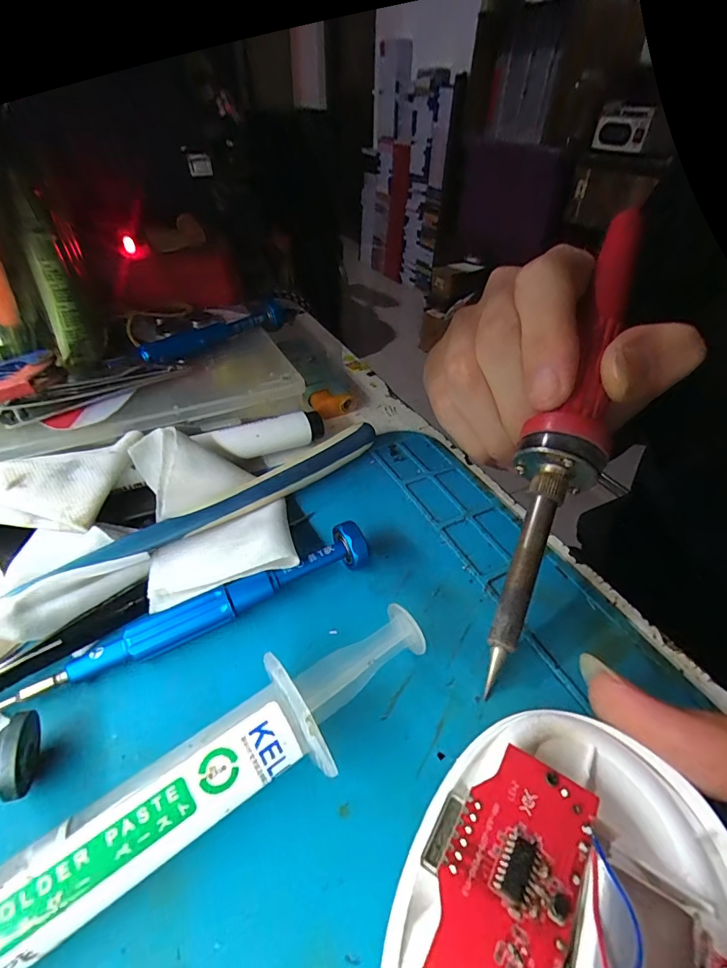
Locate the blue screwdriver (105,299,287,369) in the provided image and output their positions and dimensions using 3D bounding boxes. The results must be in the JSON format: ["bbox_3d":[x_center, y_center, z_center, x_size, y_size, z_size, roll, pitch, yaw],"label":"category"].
[{"bbox_3d":[-0.077,-0.074,0.212,0.012,0.011,0.091,34,51,31],"label":"blue screwdriver"}]

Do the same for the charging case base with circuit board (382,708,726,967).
[{"bbox_3d":[0.039,0.083,0.080,0.059,0.016,0.080,25,47,24],"label":"charging case base with circuit board"}]

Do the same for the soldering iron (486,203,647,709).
[{"bbox_3d":[0.070,-0.024,0.144,0.023,0.017,0.178,18,74,17],"label":"soldering iron"}]

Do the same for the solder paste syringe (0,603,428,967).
[{"bbox_3d":[-0.038,0.069,0.095,0.130,0.022,0.023,-25,48,-26],"label":"solder paste syringe"}]

